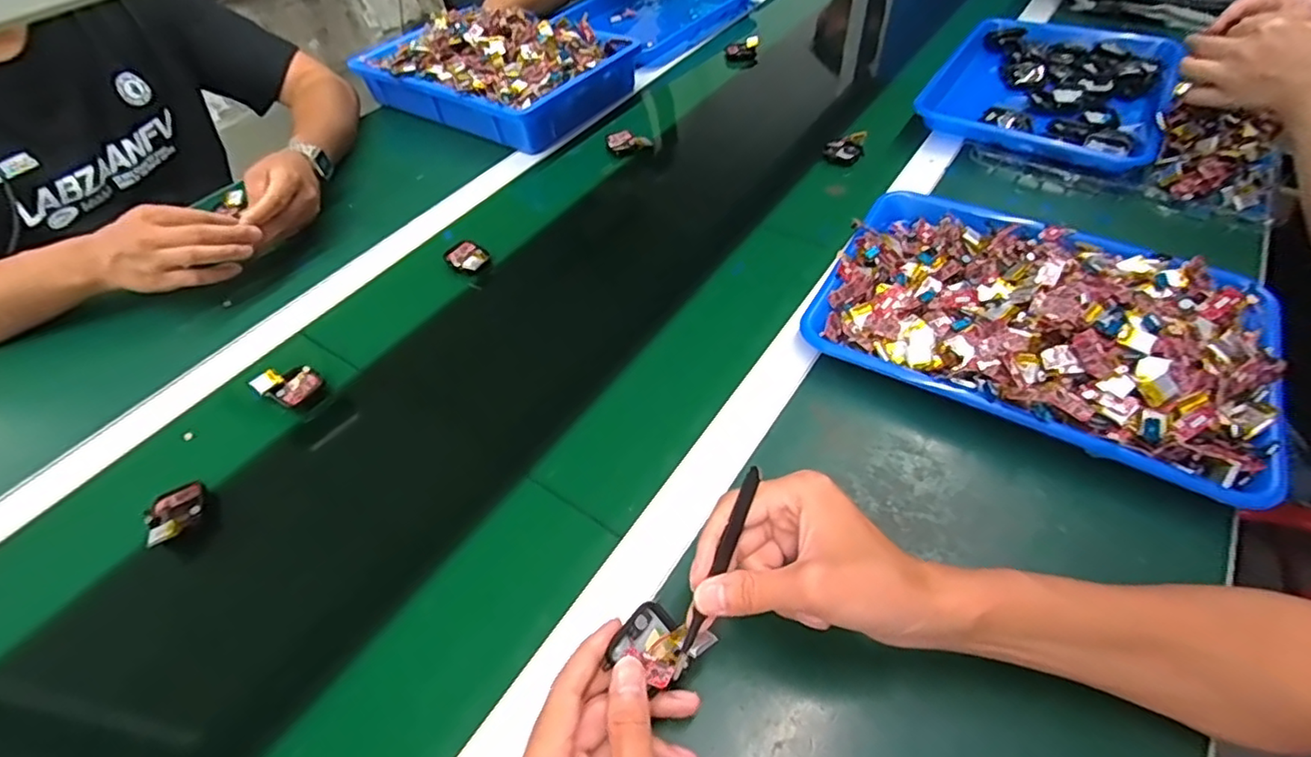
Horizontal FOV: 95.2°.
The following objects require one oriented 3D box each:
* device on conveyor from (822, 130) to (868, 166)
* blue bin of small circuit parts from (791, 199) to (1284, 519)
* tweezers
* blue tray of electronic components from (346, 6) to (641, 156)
[{"bbox_3d":[0.228,-0.278,0.725,0.047,0.025,0.043,10,51,14],"label":"device on conveyor"},{"bbox_3d":[0.320,-0.056,0.495,0.333,0.065,0.251,23,55,24],"label":"blue bin of small circuit parts"},{"bbox_3d":[0.038,0.099,0.333,0.009,0.010,0.104,20,77,22],"label":"tweezers"},{"bbox_3d":[-0.230,-0.443,0.859,0.342,0.089,0.235,25,56,25],"label":"blue tray of electronic components"}]

